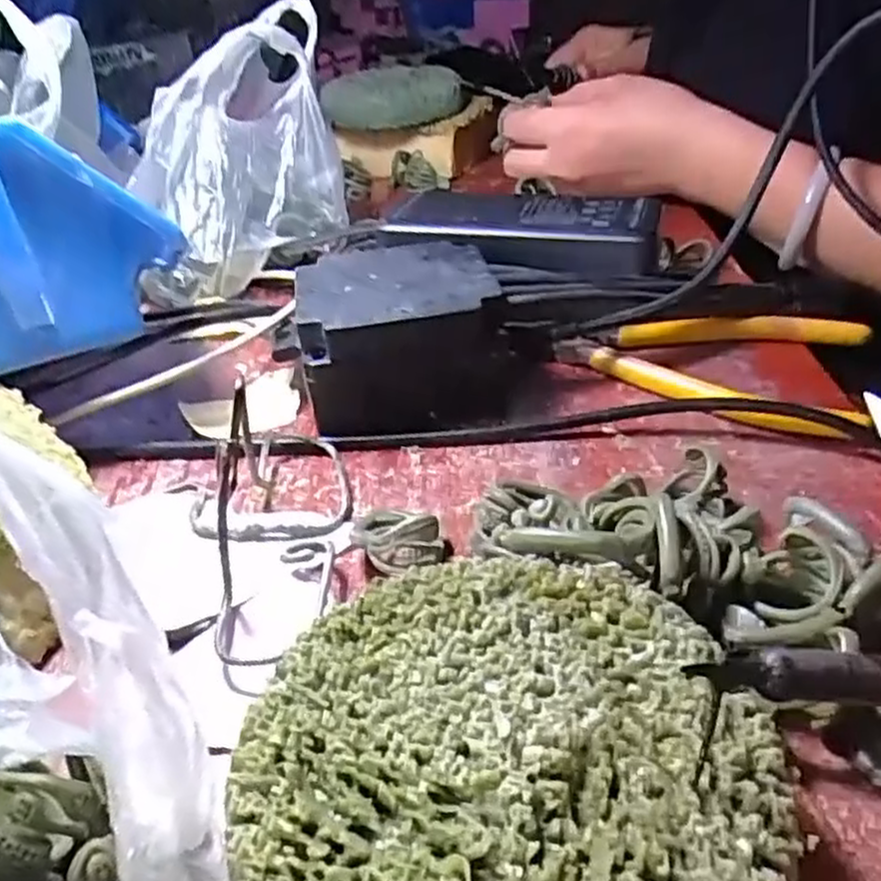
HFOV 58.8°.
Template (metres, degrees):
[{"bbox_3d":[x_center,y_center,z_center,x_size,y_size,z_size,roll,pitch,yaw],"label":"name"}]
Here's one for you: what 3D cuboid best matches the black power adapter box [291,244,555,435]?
[{"bbox_3d":[-0.014,-0.042,0.320,0.085,0.050,0.086,-11,35,-9],"label":"black power adapter box"}]

